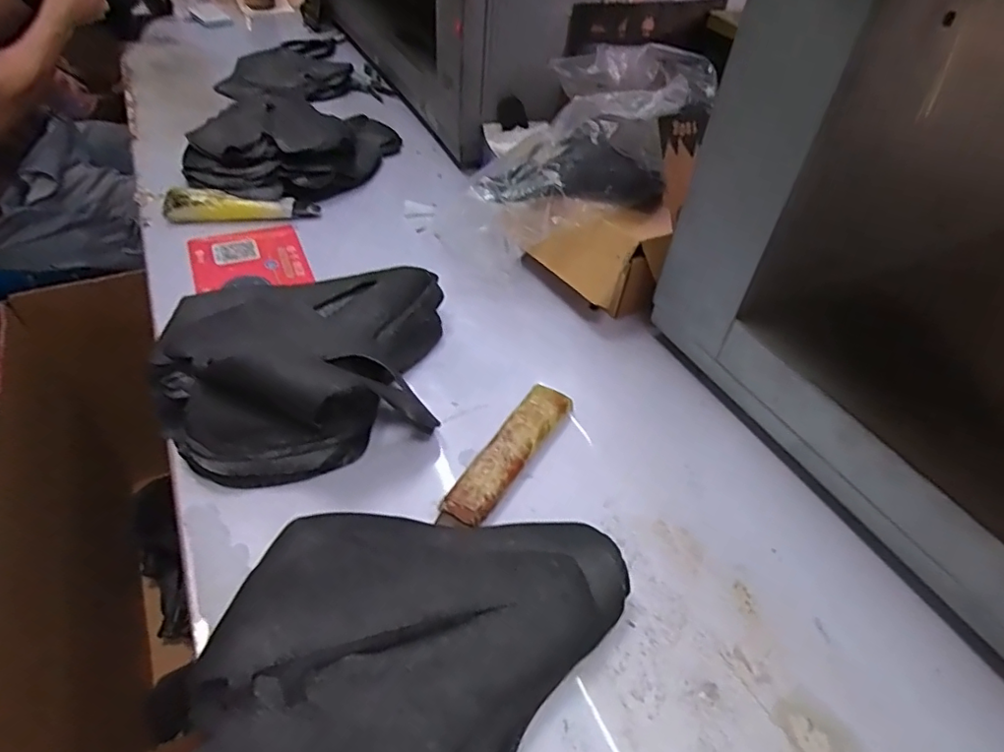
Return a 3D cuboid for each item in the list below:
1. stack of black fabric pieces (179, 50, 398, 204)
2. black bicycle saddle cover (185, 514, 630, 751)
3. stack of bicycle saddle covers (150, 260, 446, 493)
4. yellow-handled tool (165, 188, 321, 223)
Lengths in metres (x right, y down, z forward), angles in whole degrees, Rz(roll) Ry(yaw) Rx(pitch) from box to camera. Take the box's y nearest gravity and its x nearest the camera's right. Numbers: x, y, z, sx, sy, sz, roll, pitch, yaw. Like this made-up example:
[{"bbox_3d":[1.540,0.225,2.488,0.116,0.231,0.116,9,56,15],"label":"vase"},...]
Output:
[{"bbox_3d":[-0.314,-0.440,0.909,0.272,0.068,0.593,-5,46,-10],"label":"stack of black fabric pieces"},{"bbox_3d":[-0.047,0.175,0.341,0.243,0.042,0.207,5,45,-1],"label":"black bicycle saddle cover"},{"bbox_3d":[-0.163,-0.021,0.492,0.236,0.085,0.202,-6,46,-12],"label":"stack of bicycle saddle covers"},{"bbox_3d":[-0.312,-0.207,0.694,0.166,0.037,0.026,-7,46,-13],"label":"yellow-handled tool"}]

